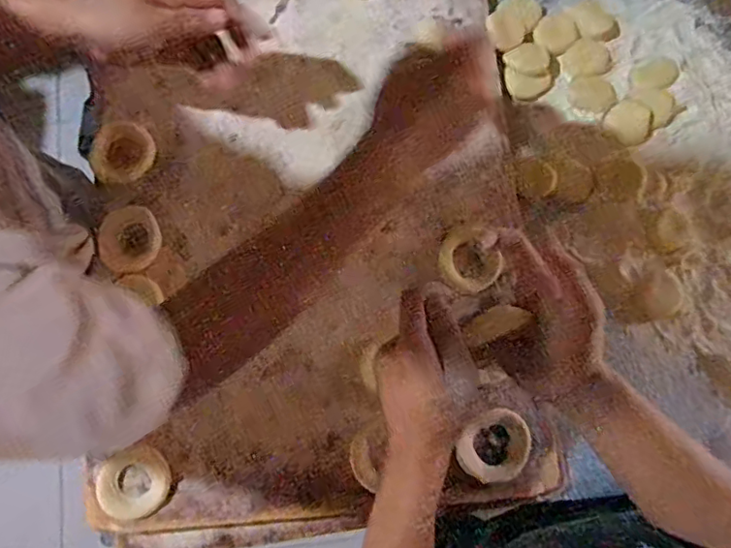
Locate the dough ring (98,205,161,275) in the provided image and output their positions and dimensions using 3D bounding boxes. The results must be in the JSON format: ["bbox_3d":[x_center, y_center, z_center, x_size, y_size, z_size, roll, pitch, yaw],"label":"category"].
[{"bbox_3d":[-0.230,-0.033,0.553,0.054,0.019,0.065,-20,75,-6],"label":"dough ring"}]

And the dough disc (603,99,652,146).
[{"bbox_3d":[0.283,-0.164,0.606,0.046,0.004,0.048,-2,83,14],"label":"dough disc"}]

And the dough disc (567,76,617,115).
[{"bbox_3d":[0.249,-0.197,0.620,0.048,0.006,0.044,0,77,1],"label":"dough disc"}]

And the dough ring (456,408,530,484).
[{"bbox_3d":[0.119,0.157,0.513,0.055,0.016,0.068,38,80,8],"label":"dough ring"}]

